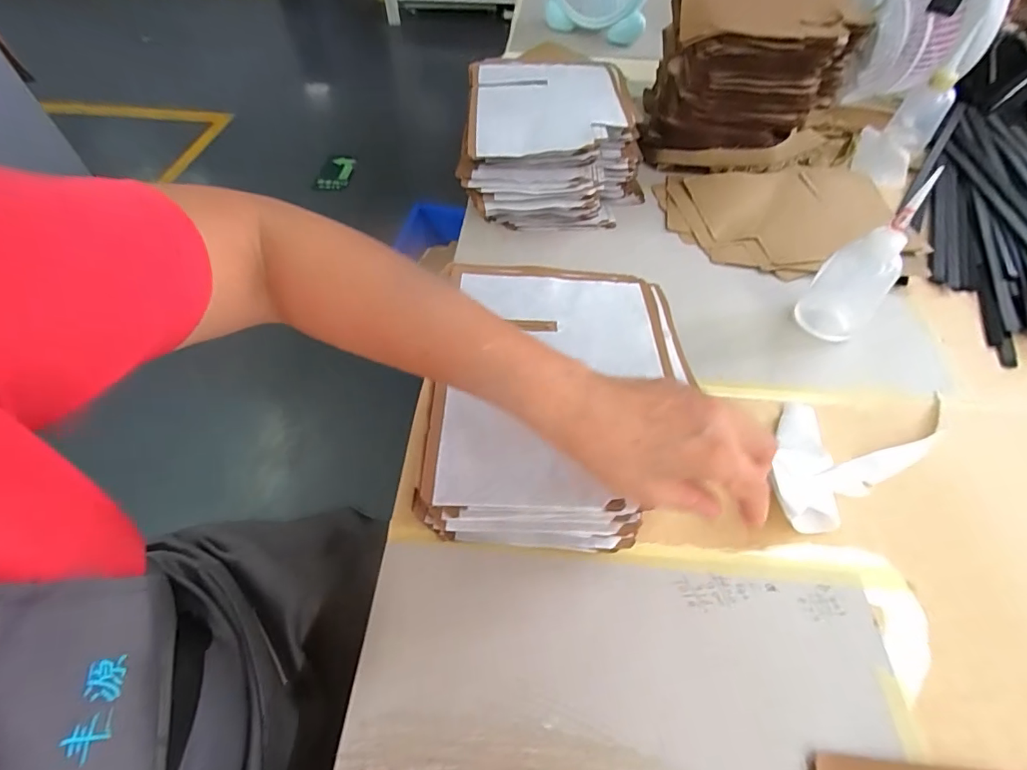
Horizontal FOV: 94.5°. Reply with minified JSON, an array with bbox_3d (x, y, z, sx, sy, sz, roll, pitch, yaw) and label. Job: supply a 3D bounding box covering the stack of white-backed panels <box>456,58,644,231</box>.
[{"bbox_3d":[0.058,-0.328,0.636,0.235,0.111,0.246,2,54,1],"label":"stack of white-backed panels"}]

